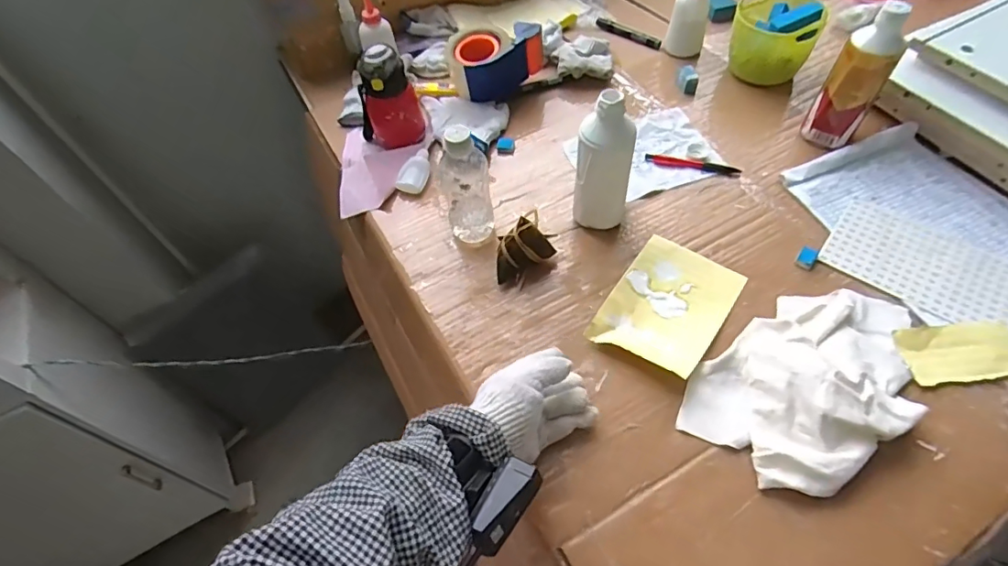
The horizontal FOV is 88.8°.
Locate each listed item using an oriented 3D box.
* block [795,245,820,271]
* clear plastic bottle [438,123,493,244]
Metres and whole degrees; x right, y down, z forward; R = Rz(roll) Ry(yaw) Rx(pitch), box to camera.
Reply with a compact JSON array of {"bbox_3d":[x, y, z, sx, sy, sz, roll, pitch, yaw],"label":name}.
[{"bbox_3d":[0.370,-0.031,0.627,0.019,0.009,0.031,31,64,21],"label":"block"},{"bbox_3d":[-0.043,-0.114,0.618,0.052,0.161,0.047,5,58,7],"label":"clear plastic bottle"}]

